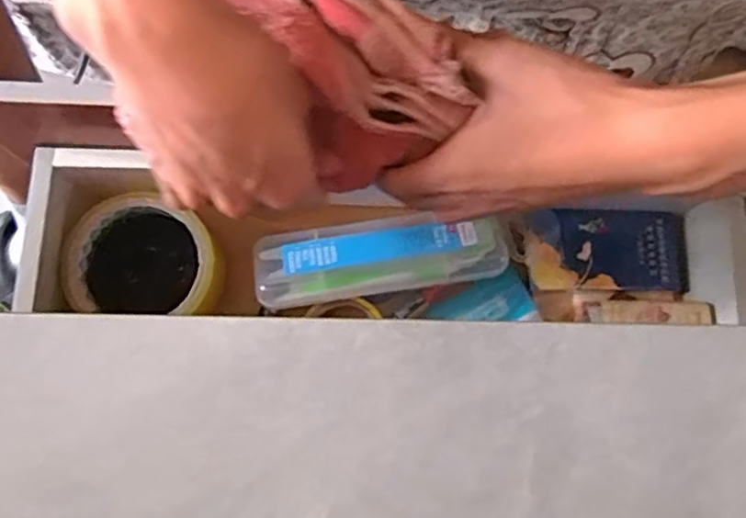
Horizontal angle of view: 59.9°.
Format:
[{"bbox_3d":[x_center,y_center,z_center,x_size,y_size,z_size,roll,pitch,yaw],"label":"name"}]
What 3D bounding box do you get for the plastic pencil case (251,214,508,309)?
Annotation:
[{"bbox_3d":[0.004,-0.001,0.424,0.163,0.019,0.049,-5,79,-3],"label":"plastic pencil case"}]

